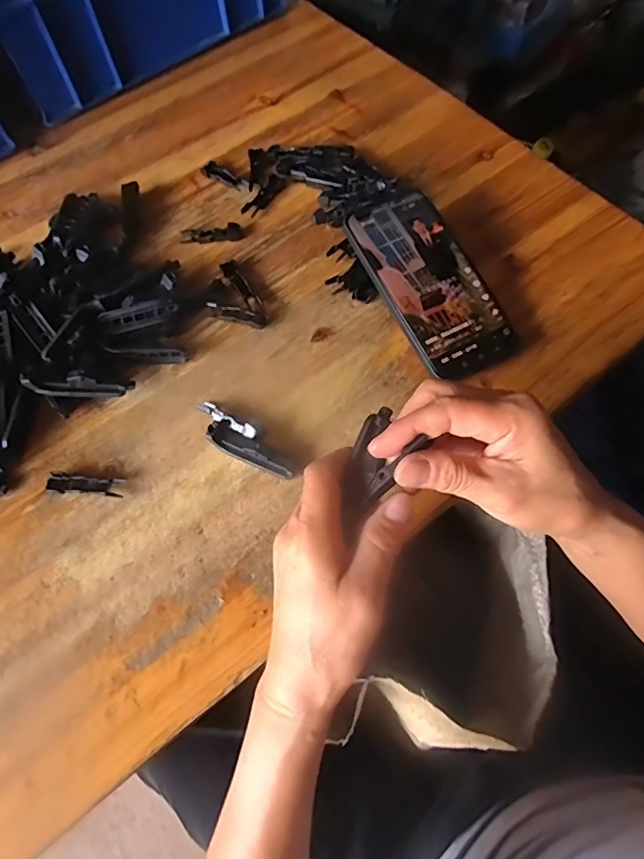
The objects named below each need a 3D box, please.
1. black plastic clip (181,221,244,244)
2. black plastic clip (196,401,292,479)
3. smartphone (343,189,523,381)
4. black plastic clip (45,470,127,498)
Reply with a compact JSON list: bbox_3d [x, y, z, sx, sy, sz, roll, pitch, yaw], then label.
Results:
[{"bbox_3d":[-0.099,-0.178,0.447,0.055,0.005,0.018,-4,65,0],"label":"black plastic clip"},{"bbox_3d":[-0.059,0.008,0.359,0.088,0.016,0.025,32,70,16],"label":"black plastic clip"},{"bbox_3d":[0.086,-0.117,0.391,0.078,0.006,0.160,-26,77,-12],"label":"smartphone"},{"bbox_3d":[-0.167,0.039,0.350,0.051,0.011,0.013,5,65,5],"label":"black plastic clip"}]

